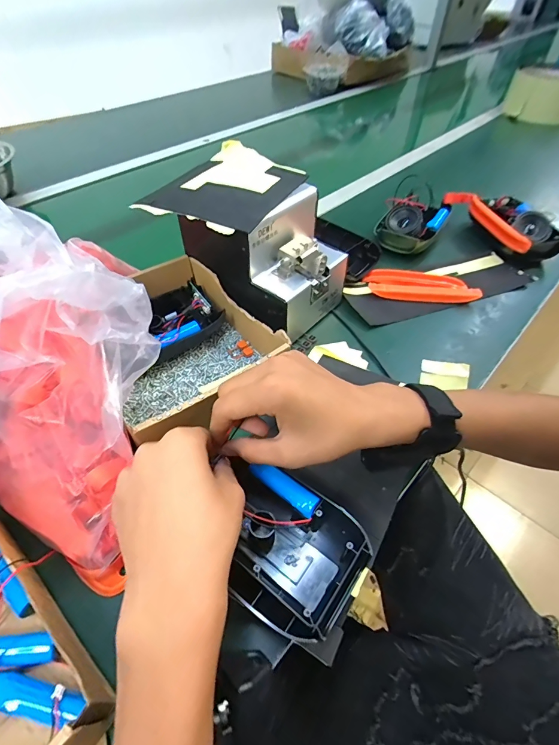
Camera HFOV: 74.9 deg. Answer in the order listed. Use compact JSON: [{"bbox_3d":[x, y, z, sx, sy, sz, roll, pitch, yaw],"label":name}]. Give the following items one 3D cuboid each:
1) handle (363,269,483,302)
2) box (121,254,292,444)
[{"bbox_3d":[0.209,-0.127,0.535,0.154,0.017,0.054,6,50,5],"label":"handle"},{"bbox_3d":[-0.117,-0.038,0.420,0.173,0.065,0.219,-29,56,-23],"label":"box"}]

